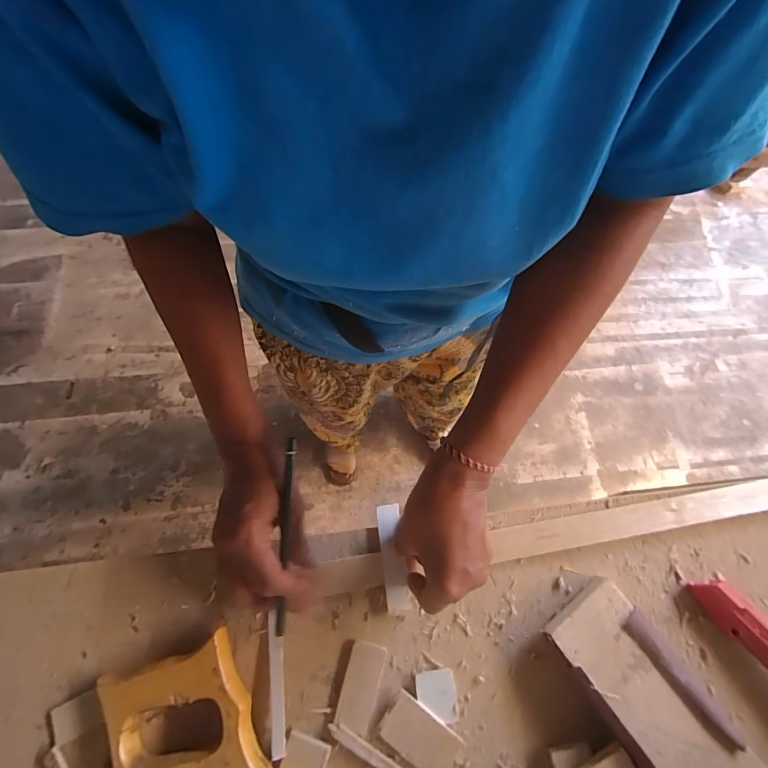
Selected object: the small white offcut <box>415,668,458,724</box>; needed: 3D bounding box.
[{"bbox_3d":[0.040,0.240,0.284,0.029,0.005,0.033,-8,69,-4],"label":"small white offcut"}]

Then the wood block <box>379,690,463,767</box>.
[{"bbox_3d":[0.027,0.262,0.273,0.056,0.007,0.033,34,72,12],"label":"wood block"}]

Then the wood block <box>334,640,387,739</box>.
[{"bbox_3d":[-0.018,0.233,0.284,0.028,0.005,0.056,15,69,5],"label":"wood block"}]

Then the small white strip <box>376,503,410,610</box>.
[{"bbox_3d":[0.007,0.146,0.315,0.019,0.004,0.081,-7,69,-3],"label":"small white strip"}]

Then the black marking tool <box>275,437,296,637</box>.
[{"bbox_3d":[-0.075,0.114,0.282,0.007,0.007,0.142,2,83,0],"label":"black marking tool"}]

